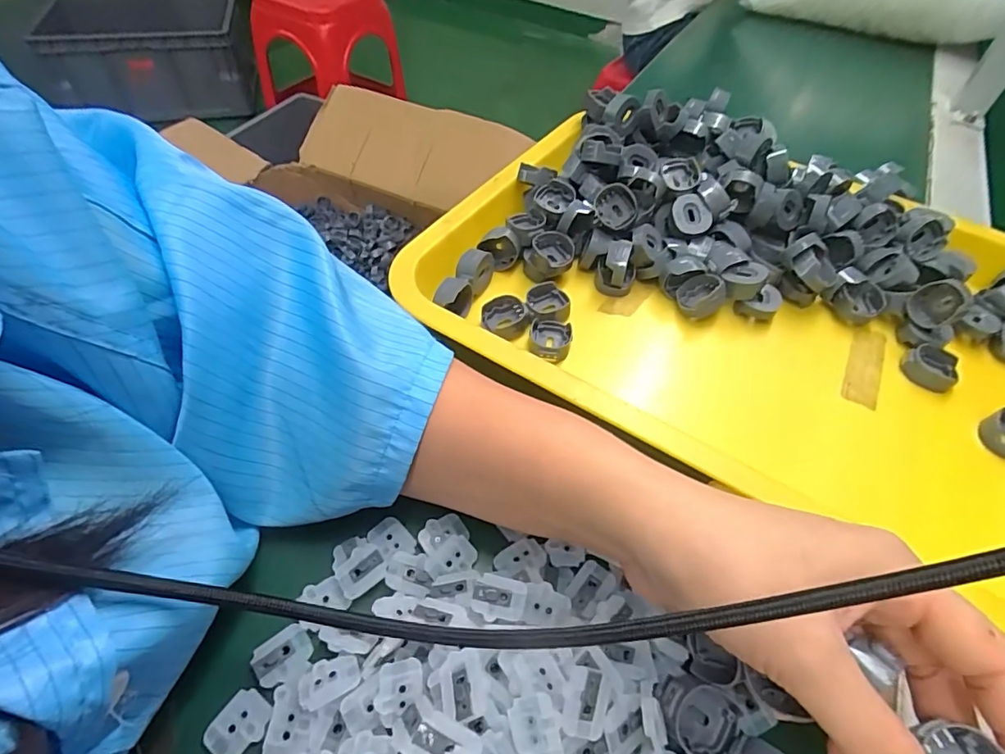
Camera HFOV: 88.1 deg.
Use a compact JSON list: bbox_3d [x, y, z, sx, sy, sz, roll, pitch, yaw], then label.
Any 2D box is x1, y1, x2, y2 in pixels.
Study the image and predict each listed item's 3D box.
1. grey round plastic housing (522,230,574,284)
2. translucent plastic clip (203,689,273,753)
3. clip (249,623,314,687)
[{"bbox_3d":[0.031,-0.078,0.342,0.030,0.021,0.026,7,51,2],"label":"grey round plastic housing"},{"bbox_3d":[-0.097,0.128,0.191,0.017,0.004,0.022,34,57,21],"label":"translucent plastic clip"},{"bbox_3d":[-0.086,0.111,0.205,0.021,0.004,0.018,-27,58,-23],"label":"clip"}]

